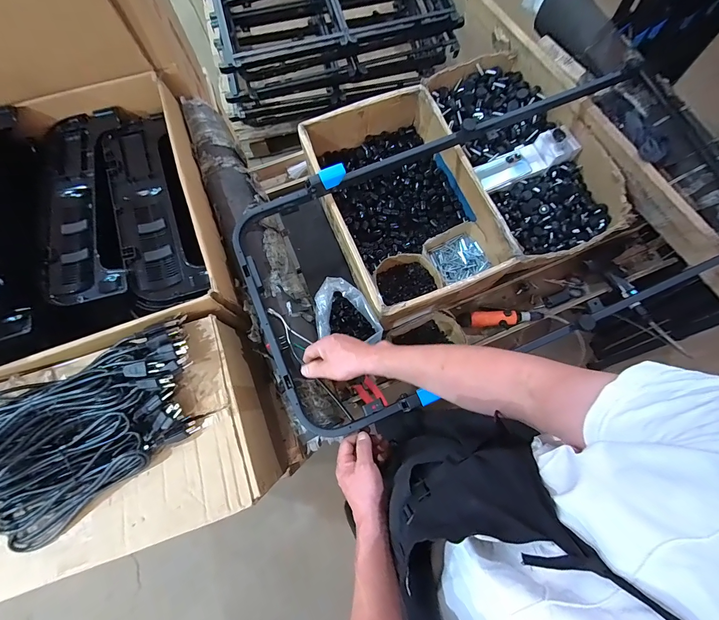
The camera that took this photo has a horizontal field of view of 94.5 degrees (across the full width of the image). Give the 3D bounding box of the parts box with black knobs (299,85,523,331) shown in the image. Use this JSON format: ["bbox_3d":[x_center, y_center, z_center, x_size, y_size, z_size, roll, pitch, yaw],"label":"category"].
[{"bbox_3d":[0.102,-0.259,0.835,0.348,0.163,0.529,-22,76,-5],"label":"parts box with black knobs"}]

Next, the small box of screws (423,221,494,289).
[{"bbox_3d":[0.248,-0.135,0.852,0.157,0.063,0.135,-24,77,-5],"label":"small box of screws"}]

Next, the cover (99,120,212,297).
[{"bbox_3d":[-0.460,-0.238,0.740,0.156,0.036,0.491,-22,76,-5],"label":"cover"}]

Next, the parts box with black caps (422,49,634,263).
[{"bbox_3d":[0.434,-0.429,0.895,0.329,0.092,0.625,-21,76,-5],"label":"parts box with black caps"}]

